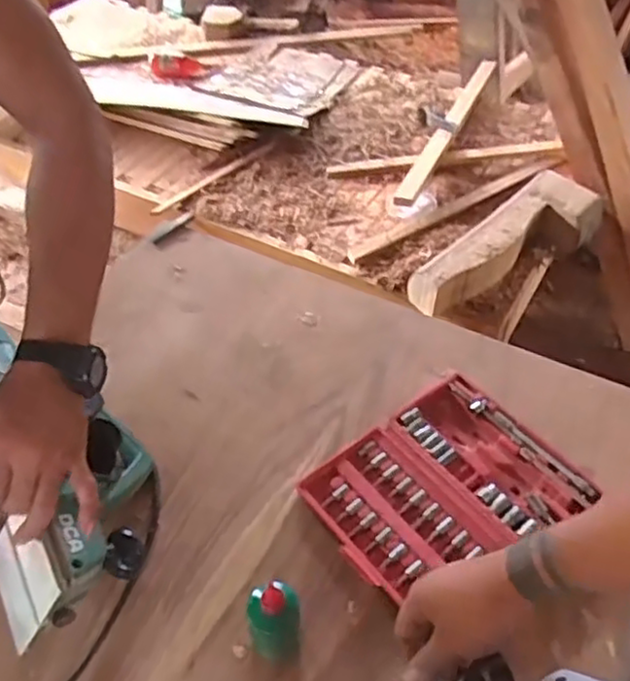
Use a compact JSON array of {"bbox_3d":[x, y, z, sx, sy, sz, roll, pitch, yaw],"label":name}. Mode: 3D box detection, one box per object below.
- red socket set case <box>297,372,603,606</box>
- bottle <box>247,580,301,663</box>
[{"bbox_3d":[0.137,0.161,0.768,0.256,0.032,0.207,-28,52,-24],"label":"red socket set case"},{"bbox_3d":[-0.035,0.255,0.632,0.048,0.090,0.061,-24,52,-13],"label":"bottle"}]

